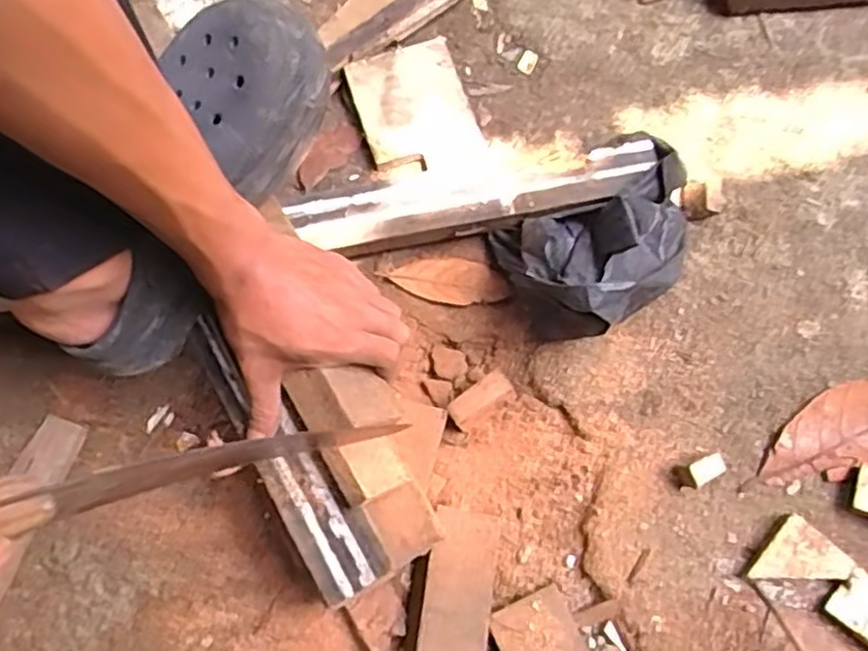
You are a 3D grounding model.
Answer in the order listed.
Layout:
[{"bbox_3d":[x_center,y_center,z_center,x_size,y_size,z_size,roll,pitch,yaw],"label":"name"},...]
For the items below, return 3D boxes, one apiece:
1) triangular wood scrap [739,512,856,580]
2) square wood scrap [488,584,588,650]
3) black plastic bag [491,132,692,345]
[{"bbox_3d":[0.270,0.180,0.542,0.053,0.020,0.057,39,77,13],"label":"triangular wood scrap"},{"bbox_3d":[0.077,0.234,0.541,0.060,0.012,0.059,-24,73,-6],"label":"square wood scrap"},{"bbox_3d":[0.143,-0.071,0.596,0.167,0.087,0.126,-29,73,-8],"label":"black plastic bag"}]

